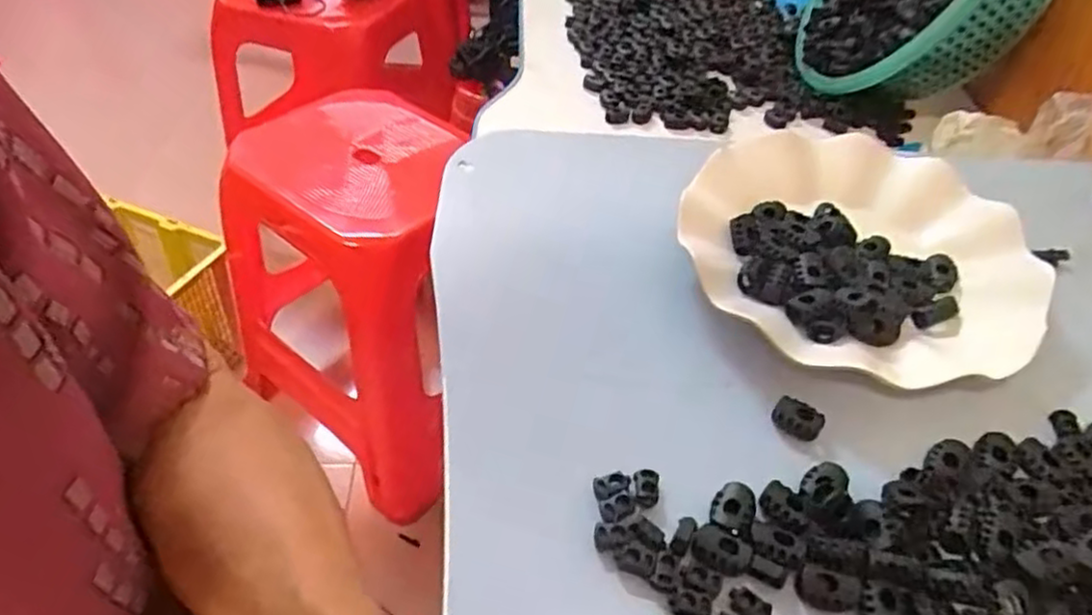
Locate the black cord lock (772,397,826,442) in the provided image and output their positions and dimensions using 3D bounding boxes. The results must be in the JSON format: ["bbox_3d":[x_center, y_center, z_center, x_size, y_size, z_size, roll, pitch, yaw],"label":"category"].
[{"bbox_3d":[0.111,0.050,0.310,0.021,0.012,0.018,28,51,19],"label":"black cord lock"}]

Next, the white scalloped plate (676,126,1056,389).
[{"bbox_3d":[0.163,-0.030,0.372,0.174,0.030,0.170,3,47,-3],"label":"white scalloped plate"}]

